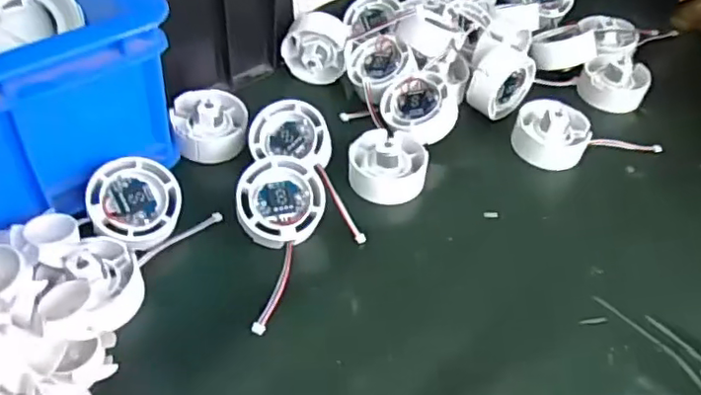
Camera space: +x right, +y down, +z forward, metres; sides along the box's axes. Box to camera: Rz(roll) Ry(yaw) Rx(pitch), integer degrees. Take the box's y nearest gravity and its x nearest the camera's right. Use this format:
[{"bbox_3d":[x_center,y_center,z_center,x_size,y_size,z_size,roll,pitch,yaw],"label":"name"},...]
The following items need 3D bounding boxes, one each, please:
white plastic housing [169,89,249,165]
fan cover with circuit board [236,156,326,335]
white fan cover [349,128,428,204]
[{"bbox_3d":[-0.103,-0.053,0.440,0.053,0.032,0.050,-6,47,-12],"label":"white plastic housing"},{"bbox_3d":[-0.039,0.024,0.366,0.056,0.040,0.102,-7,47,-12],"label":"fan cover with circuit board"},{"bbox_3d":[0.027,-0.026,0.427,0.055,0.028,0.055,8,46,2],"label":"white fan cover"}]

